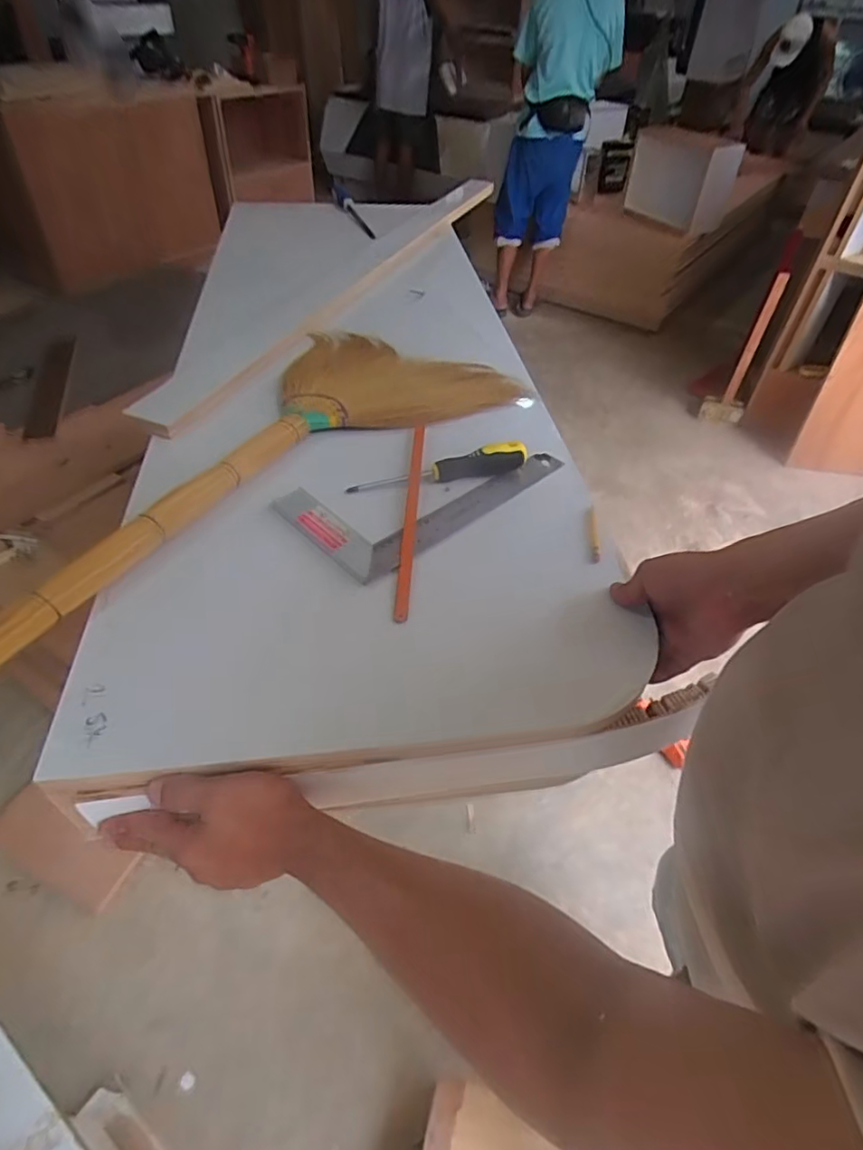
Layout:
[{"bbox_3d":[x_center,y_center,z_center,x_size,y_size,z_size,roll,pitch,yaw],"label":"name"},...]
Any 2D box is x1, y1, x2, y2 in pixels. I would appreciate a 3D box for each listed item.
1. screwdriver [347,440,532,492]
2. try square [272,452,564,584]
[{"bbox_3d":[0.009,-0.123,0.657,0.201,0.030,0.025,-9,47,-13],"label":"screwdriver"},{"bbox_3d":[-0.004,-0.097,0.657,0.299,0.013,0.154,-30,58,-29],"label":"try square"}]

